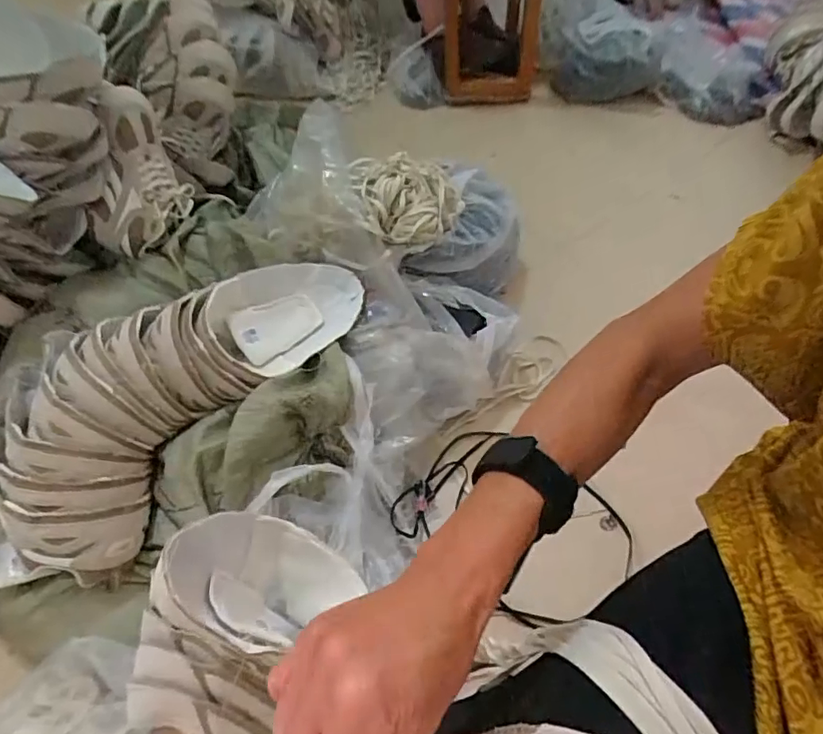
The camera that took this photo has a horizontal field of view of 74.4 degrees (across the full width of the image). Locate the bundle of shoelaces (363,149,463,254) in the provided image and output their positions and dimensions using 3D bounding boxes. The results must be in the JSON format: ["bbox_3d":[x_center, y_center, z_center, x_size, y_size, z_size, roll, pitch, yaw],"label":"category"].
[{"bbox_3d":[0.000,-0.260,0.848,0.162,0.075,0.134,-6,53,-2],"label":"bundle of shoelaces"}]

